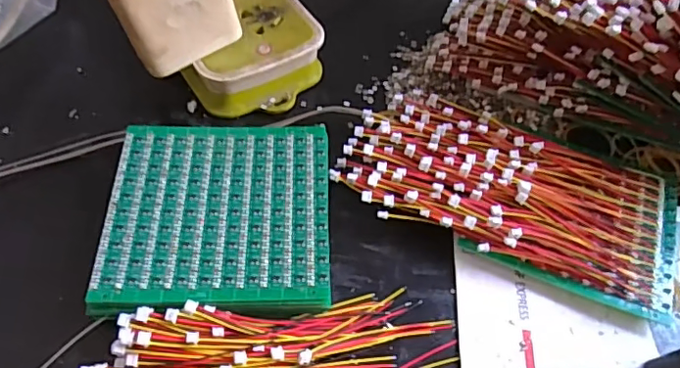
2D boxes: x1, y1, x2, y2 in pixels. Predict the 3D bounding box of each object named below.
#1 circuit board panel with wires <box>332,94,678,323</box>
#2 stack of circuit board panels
[{"bbox_3d":[0.086,0.002,0.279,0.168,0.020,0.083,19,56,8],"label":"circuit board panel with wires"},{"bbox_3d":[-0.055,0.015,0.257,0.099,0.017,0.097,1,56,-4],"label":"stack of circuit board panels"}]

